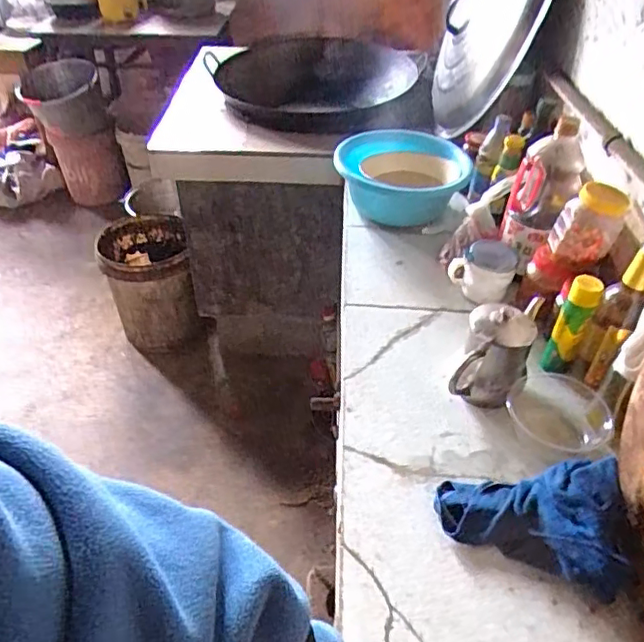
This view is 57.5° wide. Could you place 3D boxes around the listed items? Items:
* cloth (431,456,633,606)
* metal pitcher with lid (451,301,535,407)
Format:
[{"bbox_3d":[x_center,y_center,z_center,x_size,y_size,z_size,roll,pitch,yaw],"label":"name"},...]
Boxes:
[{"bbox_3d":[0.241,0.223,0.681,0.197,0.086,0.149,4,41,4],"label":"cloth"},{"bbox_3d":[0.242,0.051,0.828,0.091,0.112,0.118,16,43,17],"label":"metal pitcher with lid"}]

